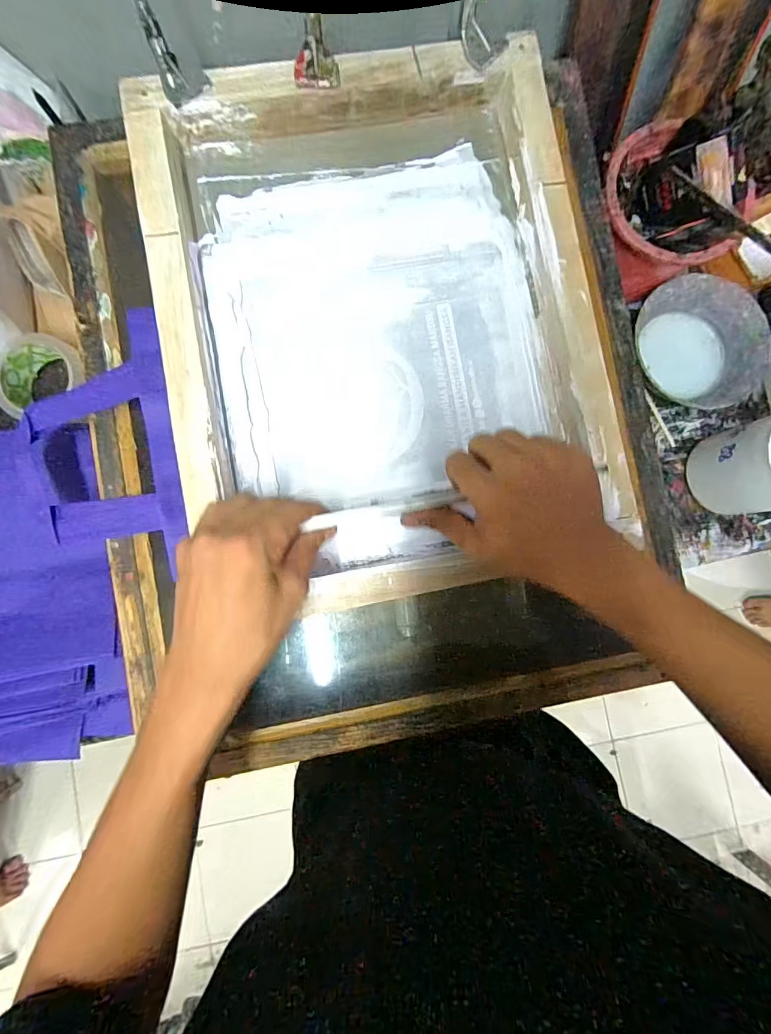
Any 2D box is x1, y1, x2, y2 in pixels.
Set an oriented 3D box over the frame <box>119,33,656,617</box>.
[{"bbox_3d":[0.012,-0.163,0.394,0.382,0.051,0.439,-13,87,-5],"label":"frame"}]

